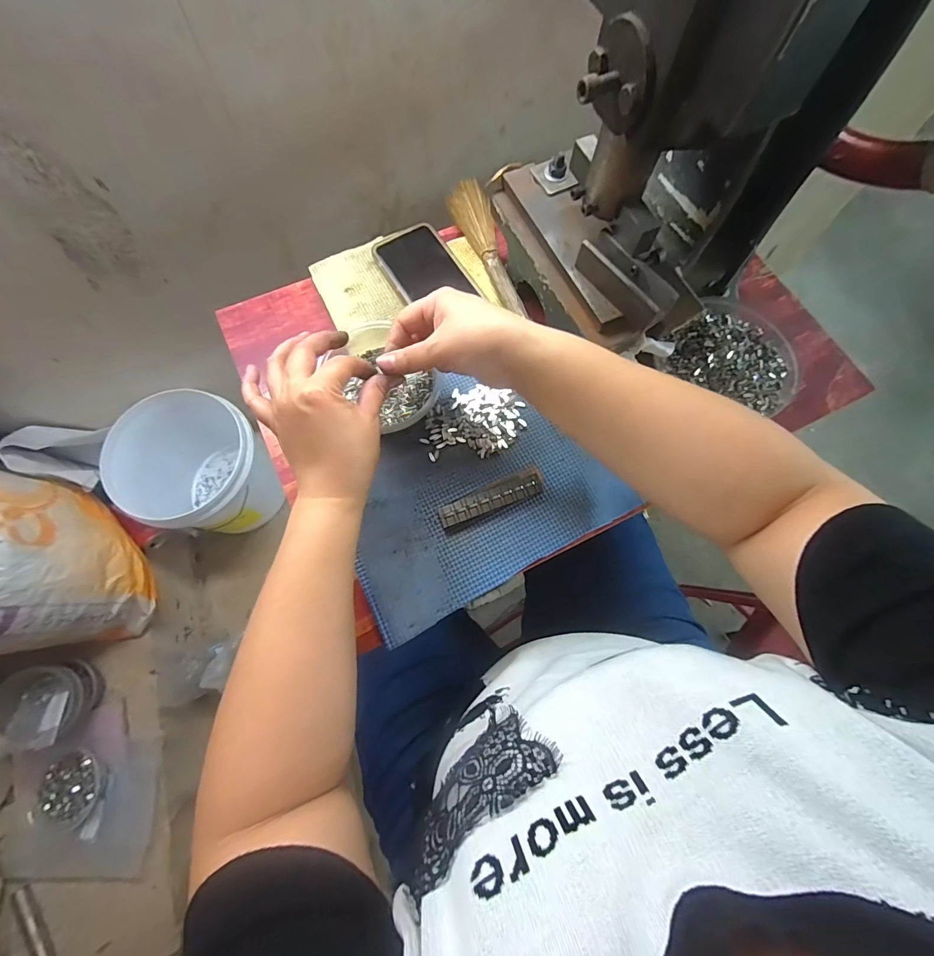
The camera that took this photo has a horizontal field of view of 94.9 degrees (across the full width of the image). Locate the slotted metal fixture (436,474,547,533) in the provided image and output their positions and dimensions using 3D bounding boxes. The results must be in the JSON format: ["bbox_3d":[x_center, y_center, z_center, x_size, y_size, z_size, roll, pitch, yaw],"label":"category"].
[{"bbox_3d":[0.022,0.021,0.399,0.097,0.012,0.022,-22,74,-8],"label":"slotted metal fixture"}]

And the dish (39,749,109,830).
[{"bbox_3d":[-0.652,0.513,0.711,0.102,0.035,0.108,-1,82,6],"label":"dish"}]

